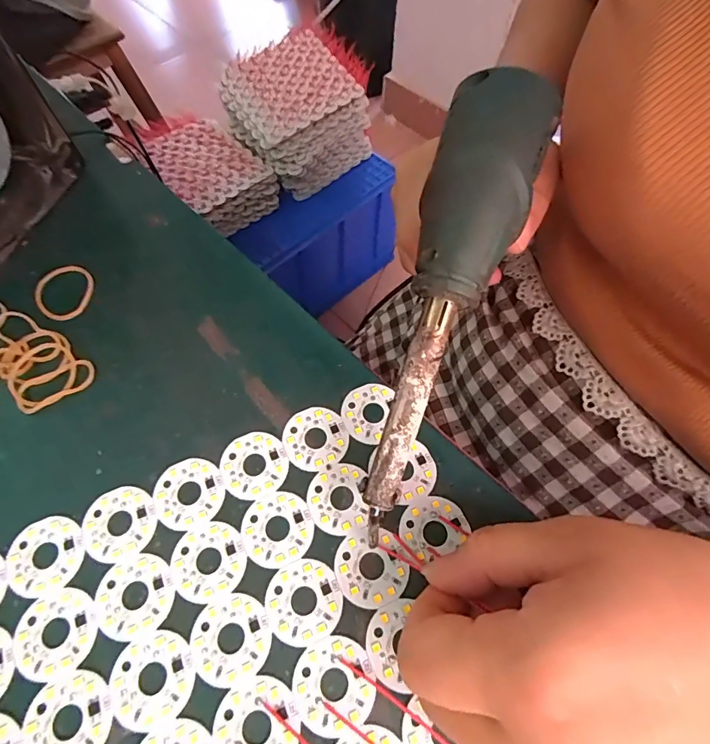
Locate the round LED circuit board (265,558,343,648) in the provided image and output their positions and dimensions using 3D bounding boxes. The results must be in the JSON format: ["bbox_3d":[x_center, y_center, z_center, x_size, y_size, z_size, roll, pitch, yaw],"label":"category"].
[{"bbox_3d":[-0.021,0.093,0.173,0.030,0.004,0.030,0,63,-1],"label":"round LED circuit board"}]

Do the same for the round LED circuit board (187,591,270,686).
[{"bbox_3d":[-0.049,0.104,0.167,0.030,0.004,0.031,0,63,-1],"label":"round LED circuit board"}]

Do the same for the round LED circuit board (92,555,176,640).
[{"bbox_3d":[-0.090,0.090,0.173,0.031,0.004,0.030,0,63,-1],"label":"round LED circuit board"}]

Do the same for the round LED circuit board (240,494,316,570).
[{"bbox_3d":[-0.034,0.068,0.186,0.030,0.004,0.030,0,63,-1],"label":"round LED circuit board"}]

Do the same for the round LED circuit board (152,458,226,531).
[{"bbox_3d":[-0.075,0.054,0.192,0.030,0.004,0.030,0,63,-1],"label":"round LED circuit board"}]

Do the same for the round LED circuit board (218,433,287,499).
[{"bbox_3d":[-0.047,0.043,0.198,0.030,0.004,0.030,0,63,-1],"label":"round LED circuit board"}]

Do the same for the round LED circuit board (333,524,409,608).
[{"bbox_3d":[0.007,0.081,0.180,0.030,0.004,0.029,0,63,-1],"label":"round LED circuit board"}]

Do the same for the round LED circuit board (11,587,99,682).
[{"bbox_3d":[-0.118,0.102,0.167,0.030,0.004,0.030,0,63,-1],"label":"round LED circuit board"}]

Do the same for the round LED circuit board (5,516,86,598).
[{"bbox_3d":[-0.130,0.076,0.179,0.030,0.004,0.030,0,63,-1],"label":"round LED circuit board"}]

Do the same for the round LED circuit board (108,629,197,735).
[{"bbox_3d":[-0.076,0.116,0.161,0.031,0.004,0.030,0,63,-1],"label":"round LED circuit board"}]

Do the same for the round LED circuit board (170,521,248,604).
[{"bbox_3d":[-0.062,0.079,0.179,0.030,0.004,0.030,0,63,-1],"label":"round LED circuit board"}]

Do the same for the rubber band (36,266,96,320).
[{"bbox_3d":[-0.162,-0.045,0.240,0.030,0.004,0.036,-25,66,-13],"label":"rubber band"}]

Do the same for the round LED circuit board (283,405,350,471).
[{"bbox_3d":[-0.019,0.031,0.204,0.030,0.004,0.030,0,63,-1],"label":"round LED circuit board"}]

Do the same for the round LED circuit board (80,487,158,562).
[{"bbox_3d":[-0.103,0.065,0.185,0.030,0.004,0.030,0,63,-1],"label":"round LED circuit board"}]

